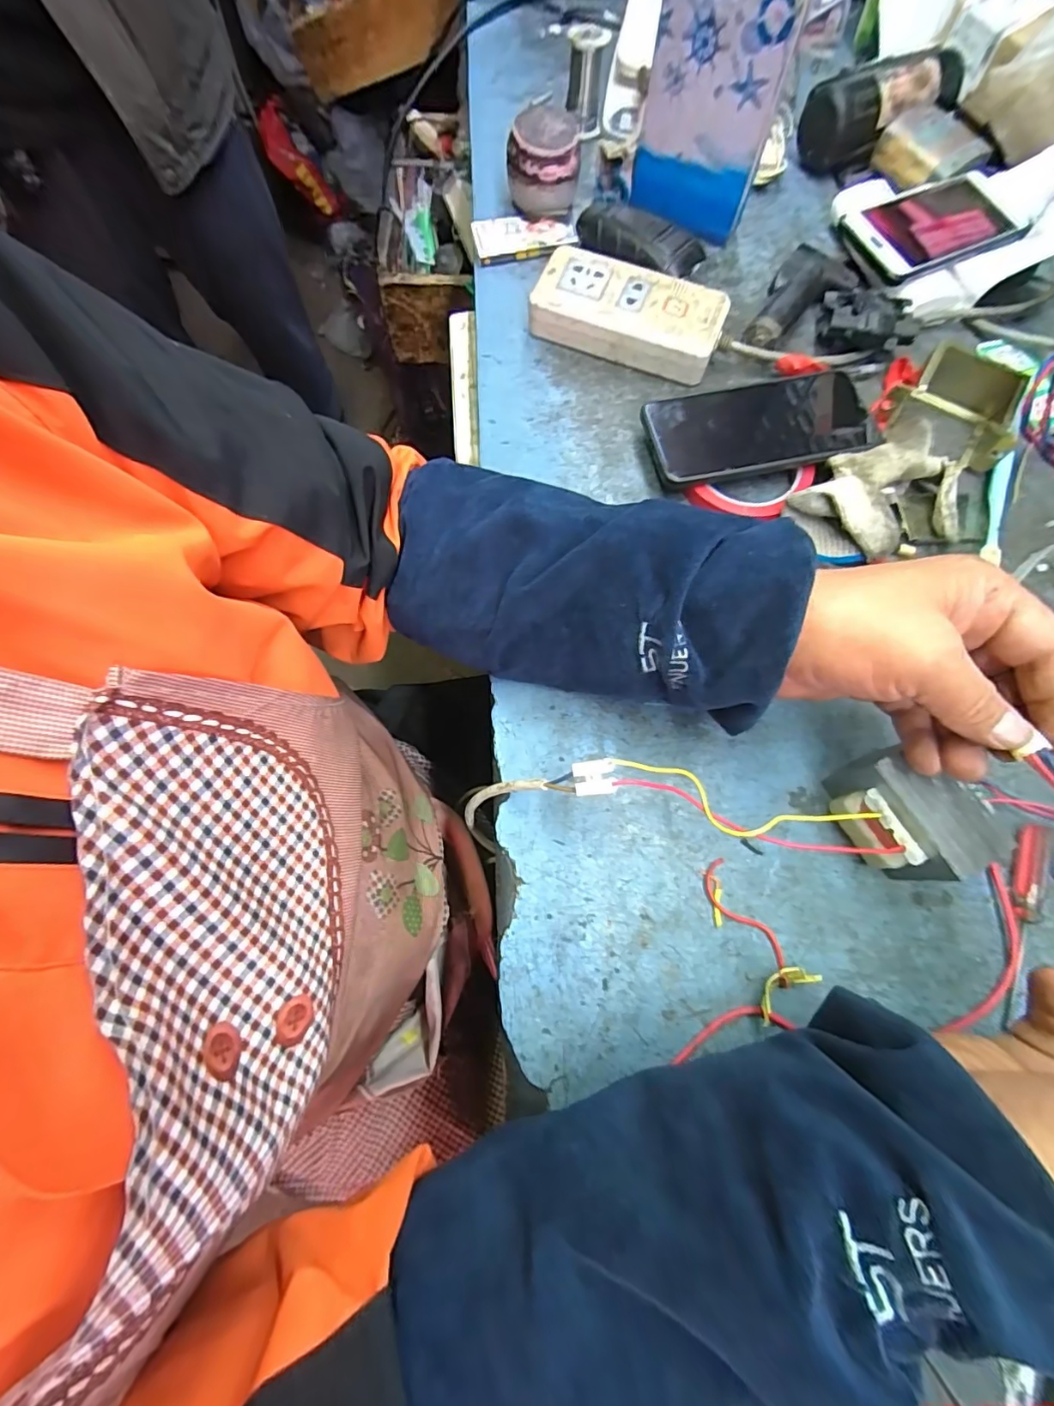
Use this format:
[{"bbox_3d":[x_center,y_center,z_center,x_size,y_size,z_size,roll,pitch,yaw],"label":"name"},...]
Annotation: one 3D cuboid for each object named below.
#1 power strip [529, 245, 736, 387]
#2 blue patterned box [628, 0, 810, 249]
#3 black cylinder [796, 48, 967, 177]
[{"bbox_3d":[0.081,-0.311,0.422,0.146,0.034,0.070,22,73,6],"label":"power strip"},{"bbox_3d":[0.138,-0.459,0.411,0.104,0.149,0.025,28,74,8],"label":"blue patterned box"},{"bbox_3d":[0.332,-0.553,0.489,0.153,0.053,0.056,-29,75,-10],"label":"black cylinder"}]

